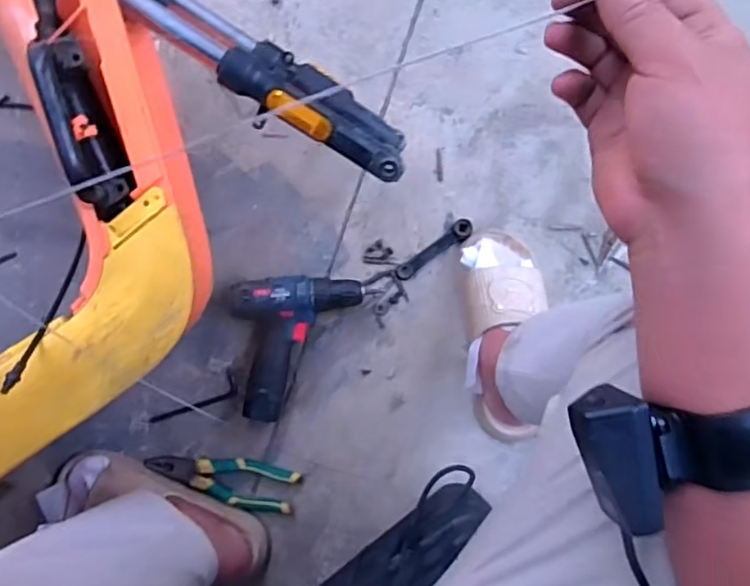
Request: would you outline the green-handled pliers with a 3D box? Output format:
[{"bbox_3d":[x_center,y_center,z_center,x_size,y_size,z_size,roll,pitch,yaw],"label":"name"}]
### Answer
[{"bbox_3d":[-0.209,0.254,0.843,0.205,0.017,0.061,15,83,0],"label":"green-handled pliers"}]

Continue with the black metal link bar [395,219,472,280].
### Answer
[{"bbox_3d":[0.086,-0.061,0.887,0.127,0.019,0.028,-38,86,-6],"label":"black metal link bar"}]

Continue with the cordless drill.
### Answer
[{"bbox_3d":[-0.102,0.073,0.850,0.174,0.058,0.187,-5,83,-3],"label":"cordless drill"}]

